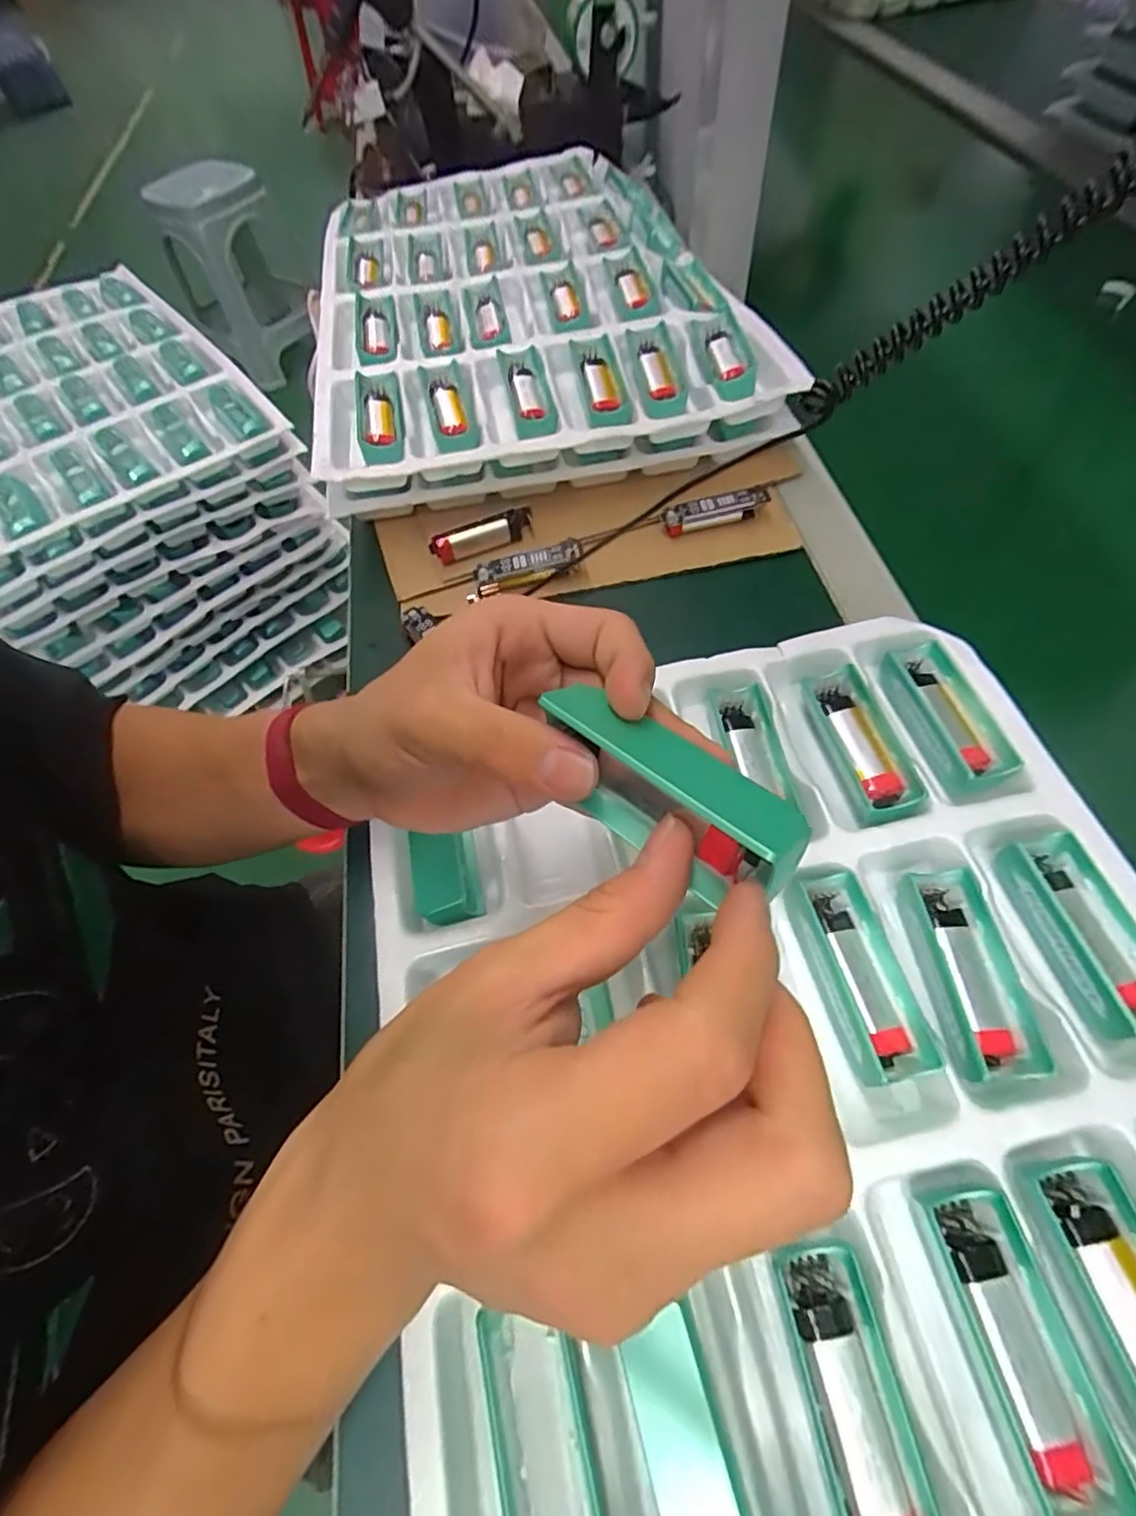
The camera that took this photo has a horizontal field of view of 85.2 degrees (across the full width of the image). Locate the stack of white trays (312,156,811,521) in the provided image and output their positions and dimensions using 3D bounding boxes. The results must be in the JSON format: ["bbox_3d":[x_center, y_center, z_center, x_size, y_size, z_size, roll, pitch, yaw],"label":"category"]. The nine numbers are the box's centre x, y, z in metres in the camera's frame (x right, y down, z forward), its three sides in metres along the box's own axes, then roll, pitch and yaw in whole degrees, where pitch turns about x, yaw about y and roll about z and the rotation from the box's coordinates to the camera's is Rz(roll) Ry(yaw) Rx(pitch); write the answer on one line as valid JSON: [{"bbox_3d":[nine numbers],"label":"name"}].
[{"bbox_3d":[-0.043,-0.366,0.503,0.308,0.046,0.427,-12,61,-3],"label":"stack of white trays"}]

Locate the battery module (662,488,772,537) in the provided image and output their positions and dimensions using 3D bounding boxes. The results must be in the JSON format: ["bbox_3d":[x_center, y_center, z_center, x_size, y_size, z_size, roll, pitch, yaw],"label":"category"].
[{"bbox_3d":[0.099,-0.162,0.409,0.070,0.021,0.012,-14,60,-2],"label":"battery module"}]

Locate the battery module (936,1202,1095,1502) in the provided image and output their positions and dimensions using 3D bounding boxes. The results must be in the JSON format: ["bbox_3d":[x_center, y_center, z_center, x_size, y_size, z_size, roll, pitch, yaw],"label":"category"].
[{"bbox_3d":[0.140,0.186,0.199,0.016,0.018,0.068,-11,60,-1],"label":"battery module"}]

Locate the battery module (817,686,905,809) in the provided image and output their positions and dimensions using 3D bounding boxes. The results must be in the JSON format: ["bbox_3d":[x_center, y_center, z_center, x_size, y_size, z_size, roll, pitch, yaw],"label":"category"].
[{"bbox_3d":[0.144,-0.008,0.306,0.018,0.008,0.068,-15,60,-3],"label":"battery module"}]

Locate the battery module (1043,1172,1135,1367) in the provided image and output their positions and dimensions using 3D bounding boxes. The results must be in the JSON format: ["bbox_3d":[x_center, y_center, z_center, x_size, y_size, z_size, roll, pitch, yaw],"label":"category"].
[{"bbox_3d":[0.179,0.175,0.198,0.017,0.014,0.068,-14,60,-2],"label":"battery module"}]

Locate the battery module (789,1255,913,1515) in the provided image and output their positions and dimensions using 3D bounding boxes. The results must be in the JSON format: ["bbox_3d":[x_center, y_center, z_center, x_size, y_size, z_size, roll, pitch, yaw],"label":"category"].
[{"bbox_3d":[0.086,0.200,0.191,0.017,0.008,0.067,-10,60,0],"label":"battery module"}]

